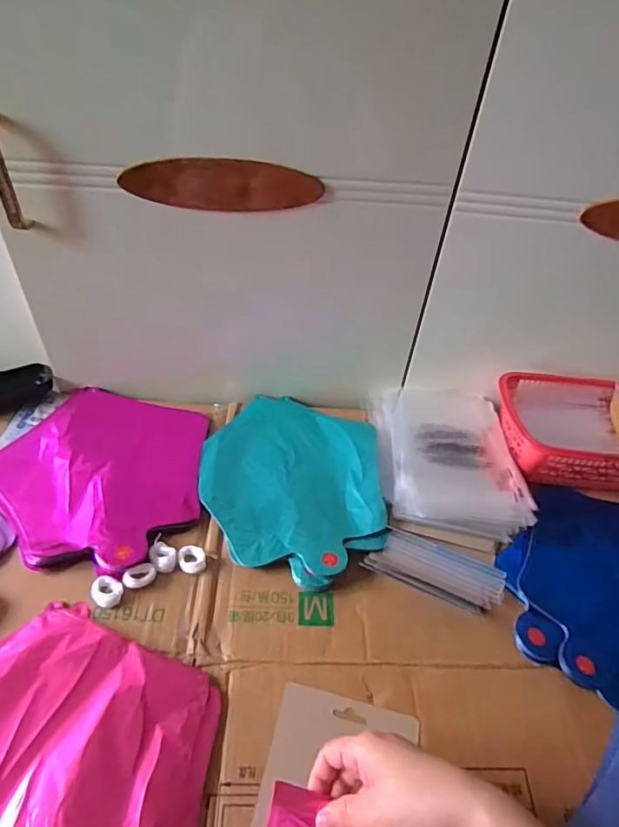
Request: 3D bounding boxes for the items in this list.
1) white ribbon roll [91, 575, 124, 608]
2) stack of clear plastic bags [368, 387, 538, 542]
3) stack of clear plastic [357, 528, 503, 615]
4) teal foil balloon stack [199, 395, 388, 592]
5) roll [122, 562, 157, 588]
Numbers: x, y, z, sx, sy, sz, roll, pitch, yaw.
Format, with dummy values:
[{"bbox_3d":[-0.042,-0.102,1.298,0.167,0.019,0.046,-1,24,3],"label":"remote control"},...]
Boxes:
[{"bbox_3d":[-0.190,0.167,0.475,0.031,0.007,0.024,35,50,27],"label":"white ribbon roll"},{"bbox_3d":[0.165,0.046,0.614,0.163,0.027,0.213,5,44,-2],"label":"stack of clear plastic bags"},{"bbox_3d":[0.125,0.153,0.502,0.132,0.021,0.062,16,44,10],"label":"stack of clear plastic"},{"bbox_3d":[-0.019,0.067,0.579,0.198,0.019,0.264,5,44,-2],"label":"teal foil balloon stack"},{"bbox_3d":[-0.160,0.153,0.479,0.030,0.006,0.022,-23,51,-27],"label":"roll"}]

